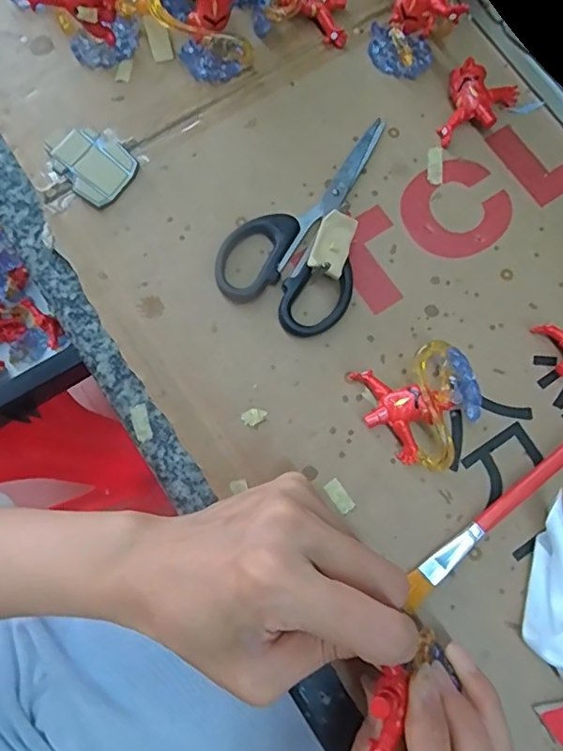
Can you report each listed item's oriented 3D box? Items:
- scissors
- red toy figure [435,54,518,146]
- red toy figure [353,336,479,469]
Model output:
[{"bbox_3d":[0.021,-0.084,0.274,0.067,0.015,0.124,29,79,6],"label":"scissors"},{"bbox_3d":[0.103,-0.145,0.291,0.036,0.014,0.044,29,79,6],"label":"red toy figure"},{"bbox_3d":[0.064,0.016,0.247,0.046,0.030,0.054,-19,78,-4],"label":"red toy figure"}]

